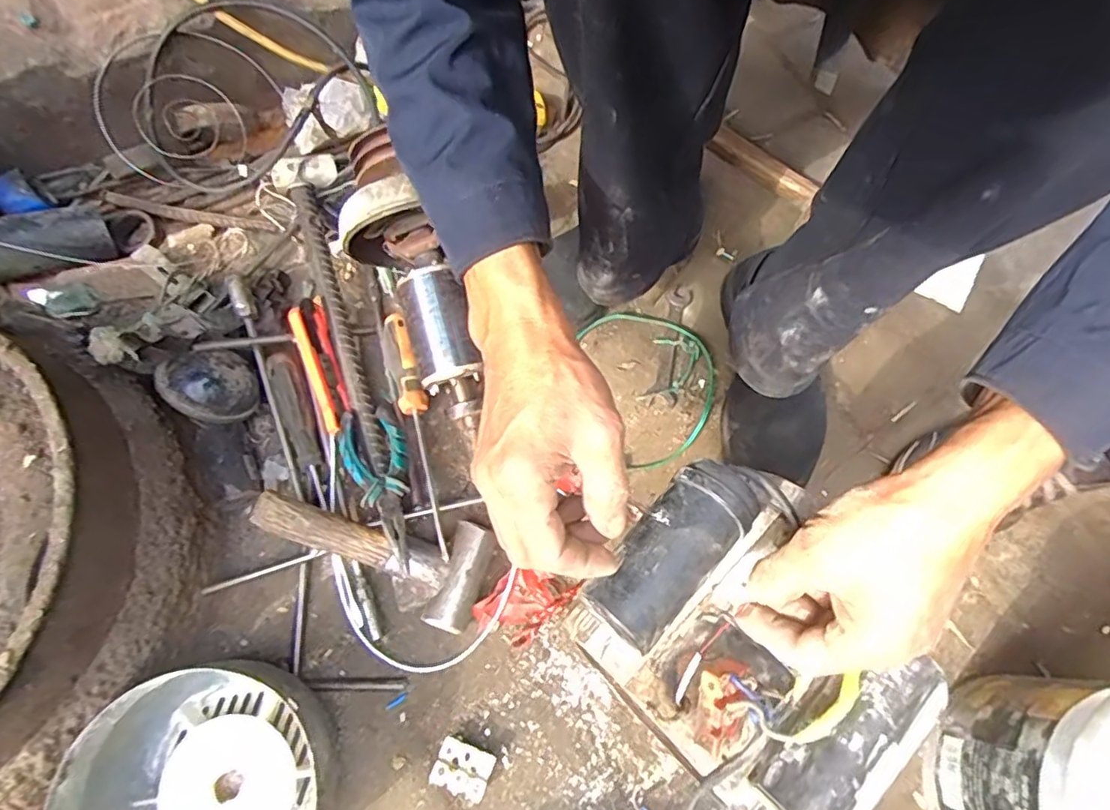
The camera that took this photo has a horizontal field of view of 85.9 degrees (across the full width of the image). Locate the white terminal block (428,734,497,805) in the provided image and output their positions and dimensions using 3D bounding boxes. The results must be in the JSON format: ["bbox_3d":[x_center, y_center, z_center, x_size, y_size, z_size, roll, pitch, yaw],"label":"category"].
[{"bbox_3d":[-0.075,0.296,0.488,0.045,0.019,0.037,24,71,7],"label":"white terminal block"}]

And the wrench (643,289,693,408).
[{"bbox_3d":[0.124,-0.062,0.633,0.032,0.007,0.141,15,70,3],"label":"wrench"}]

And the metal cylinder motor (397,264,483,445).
[{"bbox_3d":[-0.105,-0.048,0.563,0.054,0.056,0.159,-17,95,-8],"label":"metal cylinder motor"}]

